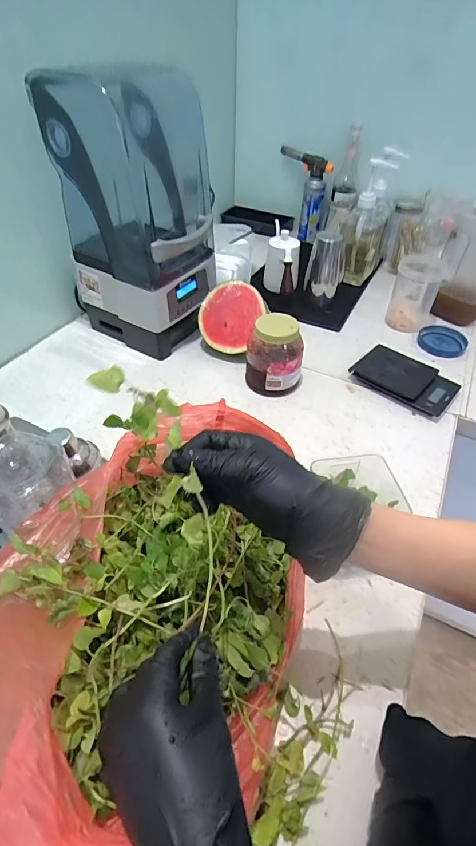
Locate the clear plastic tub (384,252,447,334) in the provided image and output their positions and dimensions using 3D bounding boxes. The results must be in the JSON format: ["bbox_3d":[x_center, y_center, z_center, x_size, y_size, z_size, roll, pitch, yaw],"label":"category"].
[{"bbox_3d":[0.418,-0.308,0.959,0.097,0.147,0.126,25,49,20],"label":"clear plastic tub"}]

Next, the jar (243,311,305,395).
[{"bbox_3d":[0.072,-0.139,0.777,0.107,0.134,0.117,5,45,2],"label":"jar"}]

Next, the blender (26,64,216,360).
[{"bbox_3d":[-0.190,-0.386,0.816,0.251,0.423,0.245,23,49,18],"label":"blender"}]

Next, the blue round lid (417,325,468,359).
[{"bbox_3d":[0.468,-0.187,0.923,0.102,0.021,0.123,21,48,17],"label":"blue round lid"}]

